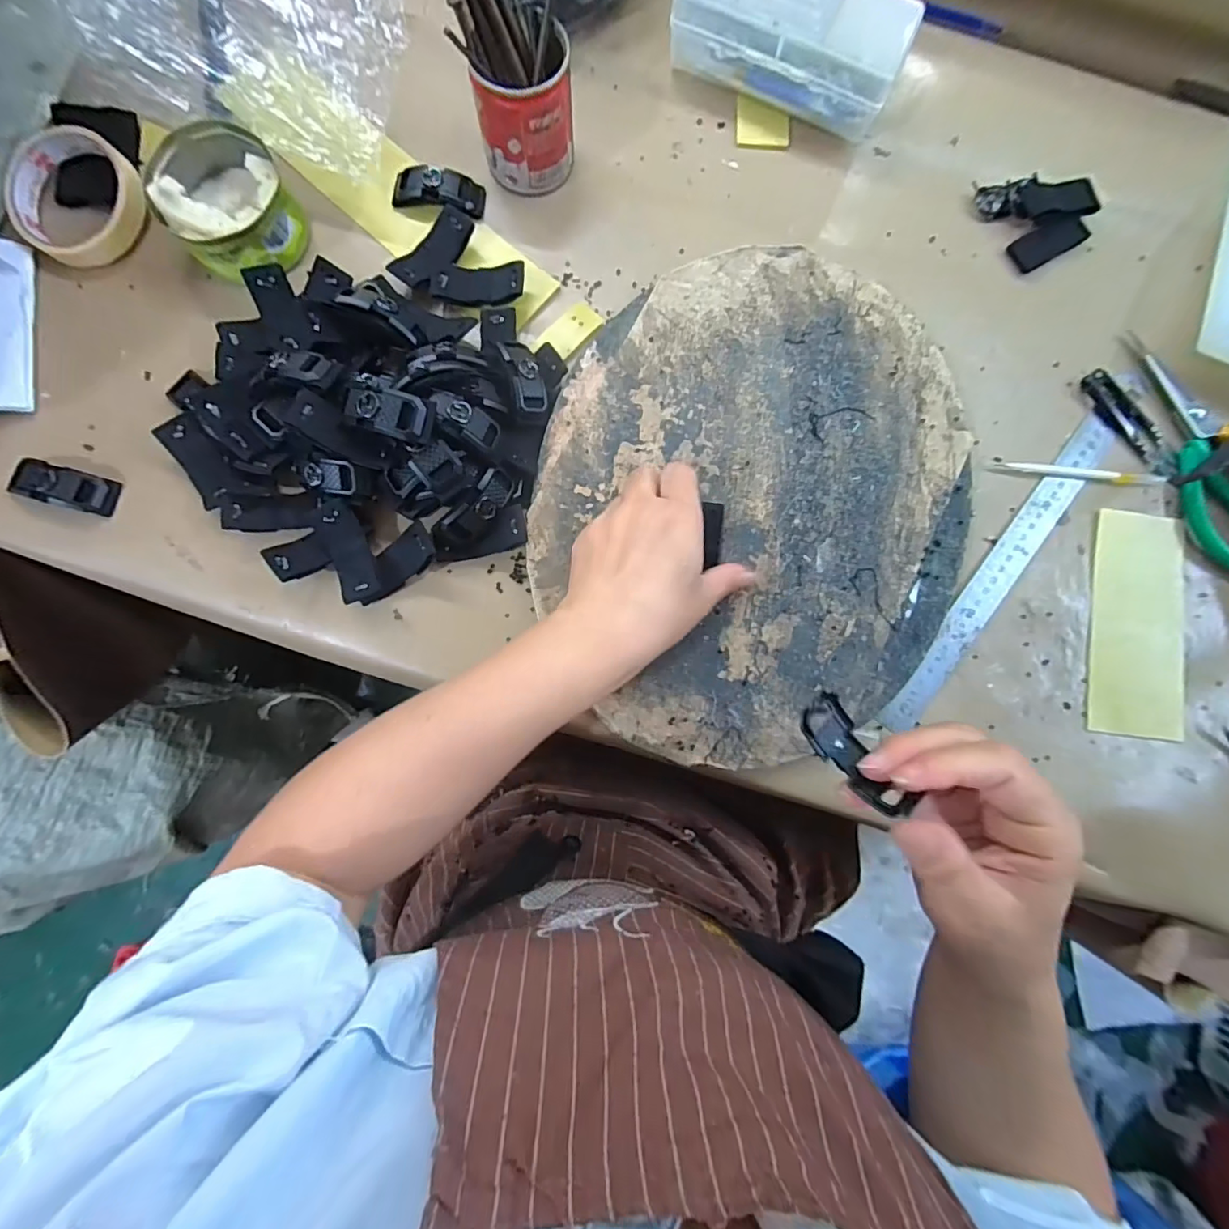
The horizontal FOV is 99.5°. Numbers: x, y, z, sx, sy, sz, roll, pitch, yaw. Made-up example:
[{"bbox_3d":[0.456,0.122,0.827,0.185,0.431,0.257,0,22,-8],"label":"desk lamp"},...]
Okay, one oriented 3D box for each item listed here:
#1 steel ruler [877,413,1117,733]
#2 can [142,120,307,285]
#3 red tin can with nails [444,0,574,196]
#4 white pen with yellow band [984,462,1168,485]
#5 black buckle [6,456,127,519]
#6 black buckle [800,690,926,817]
[{"bbox_3d":[0.269,-0.031,0.362,0.025,0.005,0.273,37,82,7],"label":"steel ruler"},{"bbox_3d":[-0.261,-0.279,0.350,0.078,0.037,0.090,-39,87,-6],"label":"can"},{"bbox_3d":[-0.063,-0.347,0.348,0.067,0.092,0.063,0,83,-2],"label":"red tin can with nails"},{"bbox_3d":[0.332,-0.100,0.370,0.126,0.007,0.010,5,83,-2],"label":"white pen with yellow band"},{"bbox_3d":[-0.363,-0.084,0.341,0.060,0.013,0.025,14,83,-1],"label":"black buckle"},{"bbox_3d":[0.104,0.062,0.230,0.024,0.014,0.055,-31,76,-6],"label":"black buckle"}]

